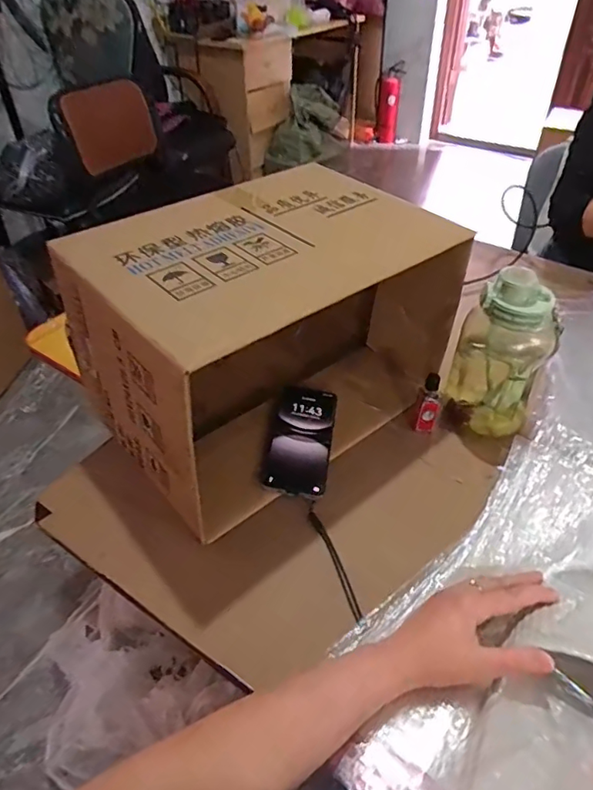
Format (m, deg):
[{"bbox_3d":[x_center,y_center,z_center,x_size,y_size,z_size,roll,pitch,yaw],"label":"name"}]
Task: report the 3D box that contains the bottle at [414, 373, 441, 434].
[{"bbox_3d":[0.172,0.012,0.688,0.025,0.080,0.026,12,44,15],"label":"bottle"}]

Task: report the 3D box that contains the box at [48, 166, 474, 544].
[{"bbox_3d":[-0.029,-0.082,0.665,0.420,0.263,0.257,-30,49,-28],"label":"box"}]

